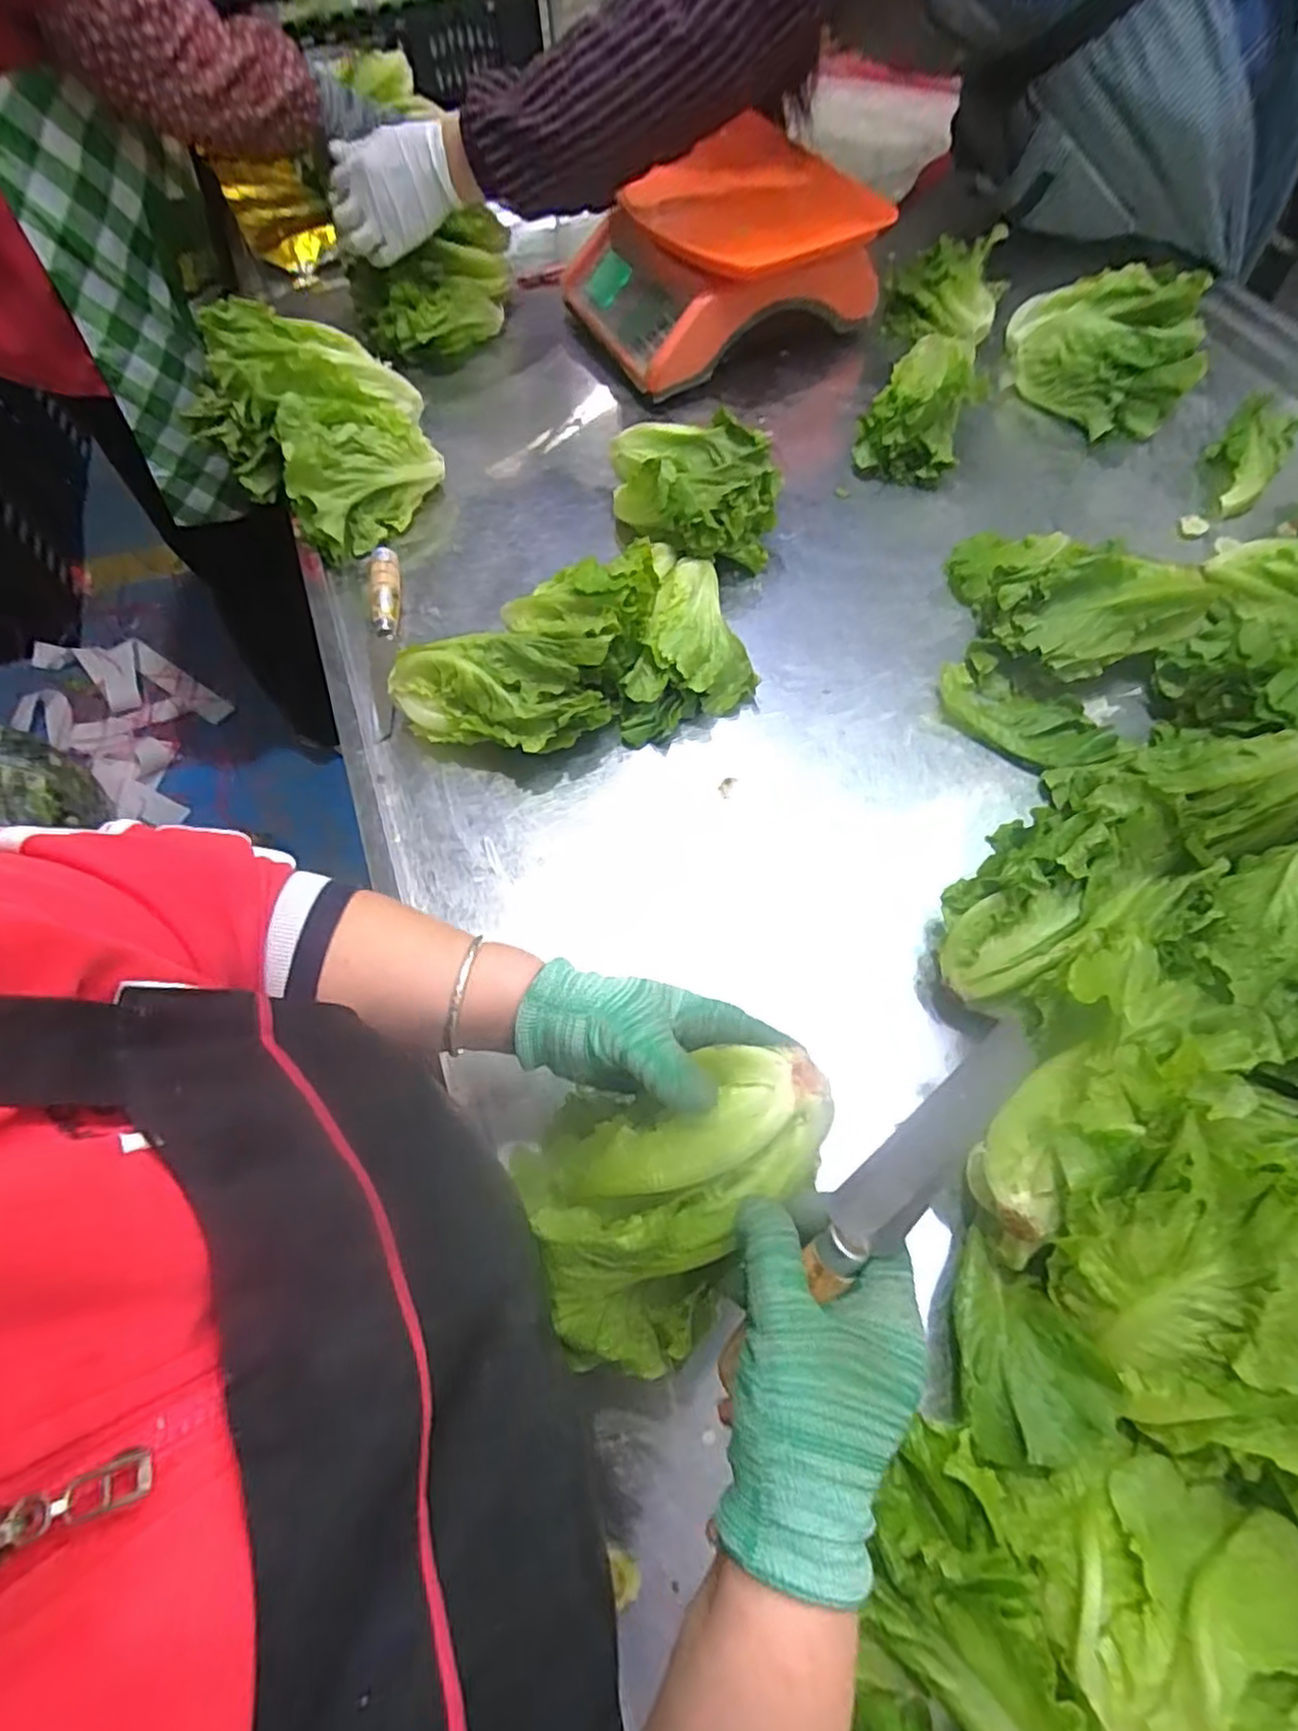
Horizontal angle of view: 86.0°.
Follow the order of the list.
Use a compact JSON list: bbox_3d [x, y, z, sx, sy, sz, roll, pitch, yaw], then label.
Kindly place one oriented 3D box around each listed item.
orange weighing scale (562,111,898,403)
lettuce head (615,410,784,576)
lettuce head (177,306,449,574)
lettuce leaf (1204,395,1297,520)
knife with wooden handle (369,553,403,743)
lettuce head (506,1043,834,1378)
[{"bbox_3d":[0.074,-0.681,0.784,0.298,0.127,0.257,-21,64,-8],"label":"orange weighing scale"},{"bbox_3d":[0.040,-0.342,0.651,0.154,0.081,0.163,2,63,3],"label":"lettuce head"},{"bbox_3d":[-0.330,-0.438,0.690,0.236,0.113,0.183,39,71,19],"label":"lettuce head"},{"bbox_3d":[0.593,-0.407,0.692,0.063,0.034,0.157,37,70,18],"label":"lettuce leaf"},{"bbox_3d":[-0.230,-0.199,0.612,0.026,0.033,0.197,-9,63,-3],"label":"knife with wooden handle"},{"bbox_3d":[0.016,0.152,0.326,0.148,0.074,0.118,-23,65,-9],"label":"lettuce head"}]

